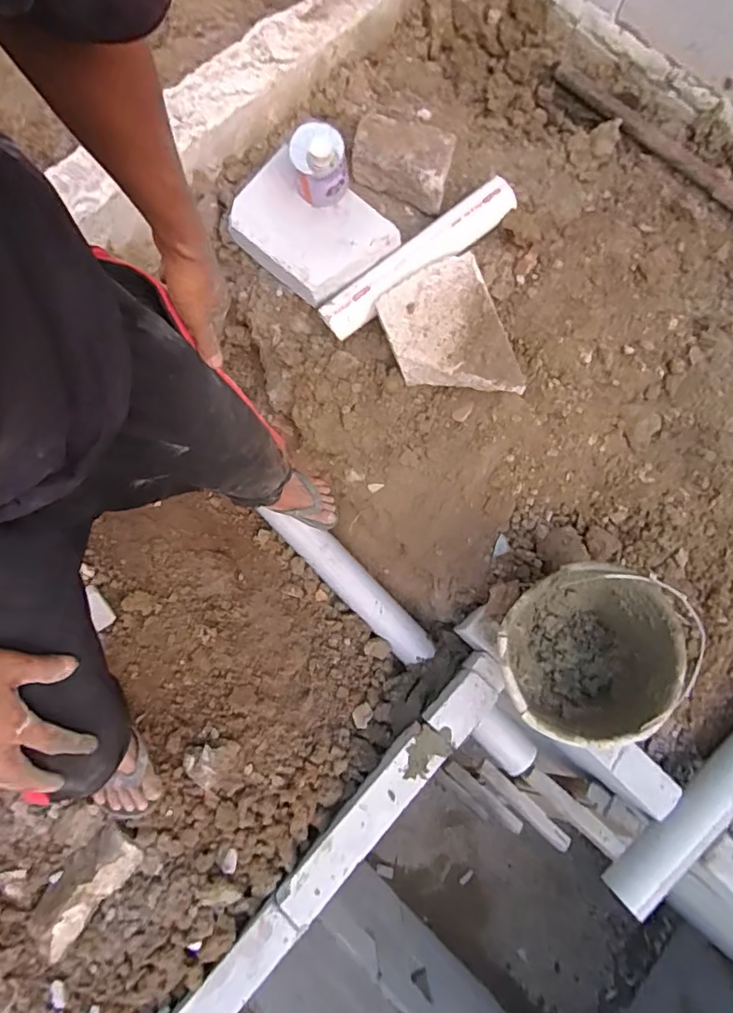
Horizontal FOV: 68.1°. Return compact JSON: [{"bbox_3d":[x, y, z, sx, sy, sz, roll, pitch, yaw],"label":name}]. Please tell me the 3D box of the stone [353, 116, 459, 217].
[{"bbox_3d":[0.078,-0.691,1.089,0.203,0.098,0.112,28,77,6],"label":"stone"}]

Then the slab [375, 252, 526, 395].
[{"bbox_3d":[0.151,-0.308,1.028,0.202,0.083,0.269,-22,93,8],"label":"slab"}]

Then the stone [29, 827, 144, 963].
[{"bbox_3d":[-0.470,0.633,0.887,0.087,0.065,0.192,38,79,8],"label":"stone"}]

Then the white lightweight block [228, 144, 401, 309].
[{"bbox_3d":[-0.107,-0.532,1.065,0.283,0.126,0.206,41,94,-5],"label":"white lightweight block"}]

